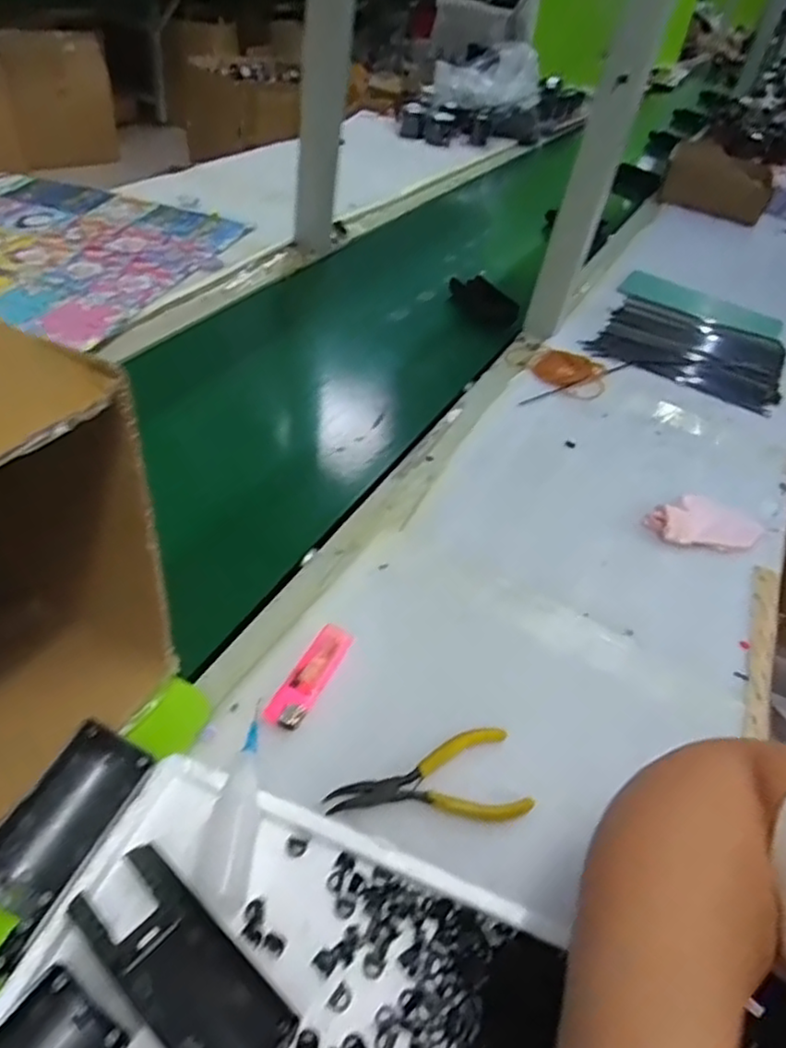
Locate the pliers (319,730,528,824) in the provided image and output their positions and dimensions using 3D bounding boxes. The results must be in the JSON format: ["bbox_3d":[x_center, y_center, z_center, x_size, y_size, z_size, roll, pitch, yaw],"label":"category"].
[{"bbox_3d":[0.019,0.152,0.400,0.114,0.012,0.055,-4,44,-16],"label":"pliers"}]

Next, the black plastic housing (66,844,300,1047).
[{"bbox_3d":[-0.092,0.193,0.297,0.103,0.025,0.043,34,47,24],"label":"black plastic housing"}]

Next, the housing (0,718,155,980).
[{"bbox_3d":[-0.165,0.148,0.325,0.045,0.028,0.103,19,43,9],"label":"housing"}]

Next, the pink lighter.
[{"bbox_3d":[-0.052,0.096,0.438,0.023,0.011,0.082,22,43,12],"label":"pink lighter"}]

